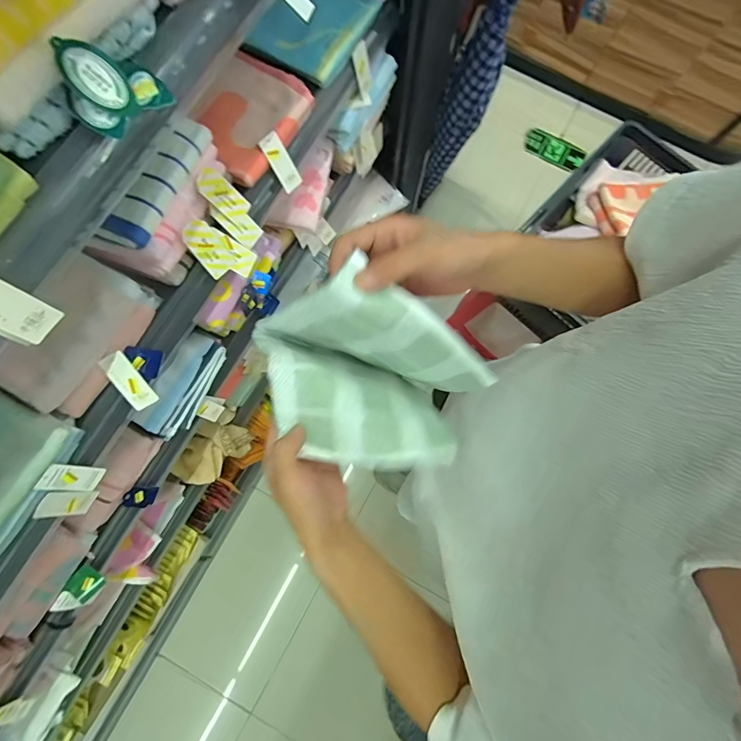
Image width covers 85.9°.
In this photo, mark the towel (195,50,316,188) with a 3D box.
[{"bbox_3d":[-0.179,-0.382,0.593,0.124,0.038,0.190,26,79,4],"label":"towel"}]

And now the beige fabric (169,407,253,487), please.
[{"bbox_3d":[-0.410,0.209,1.050,0.103,0.110,0.206,43,81,7],"label":"beige fabric"}]

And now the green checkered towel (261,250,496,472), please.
[{"bbox_3d":[-0.011,0.007,0.352,0.206,0.131,0.140,30,79,4],"label":"green checkered towel"}]

